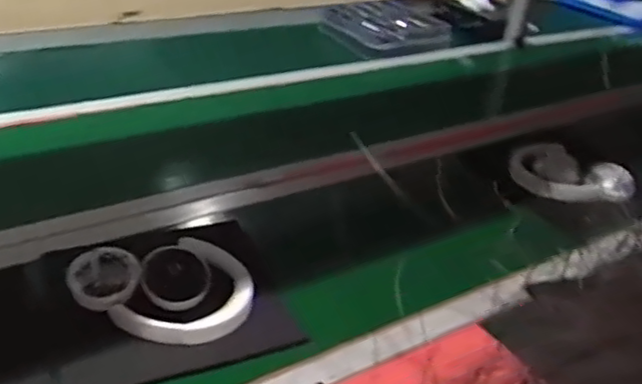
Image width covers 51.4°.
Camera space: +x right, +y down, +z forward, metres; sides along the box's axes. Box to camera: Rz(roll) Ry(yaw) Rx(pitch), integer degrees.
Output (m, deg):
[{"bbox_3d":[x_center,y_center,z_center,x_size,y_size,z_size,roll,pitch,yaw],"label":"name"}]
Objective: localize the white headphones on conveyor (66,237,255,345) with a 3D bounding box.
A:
[{"bbox_3d":[-0.184,0.111,0.793,0.218,0.040,0.149,13,32,10],"label":"white headphones on conveyor"}]

